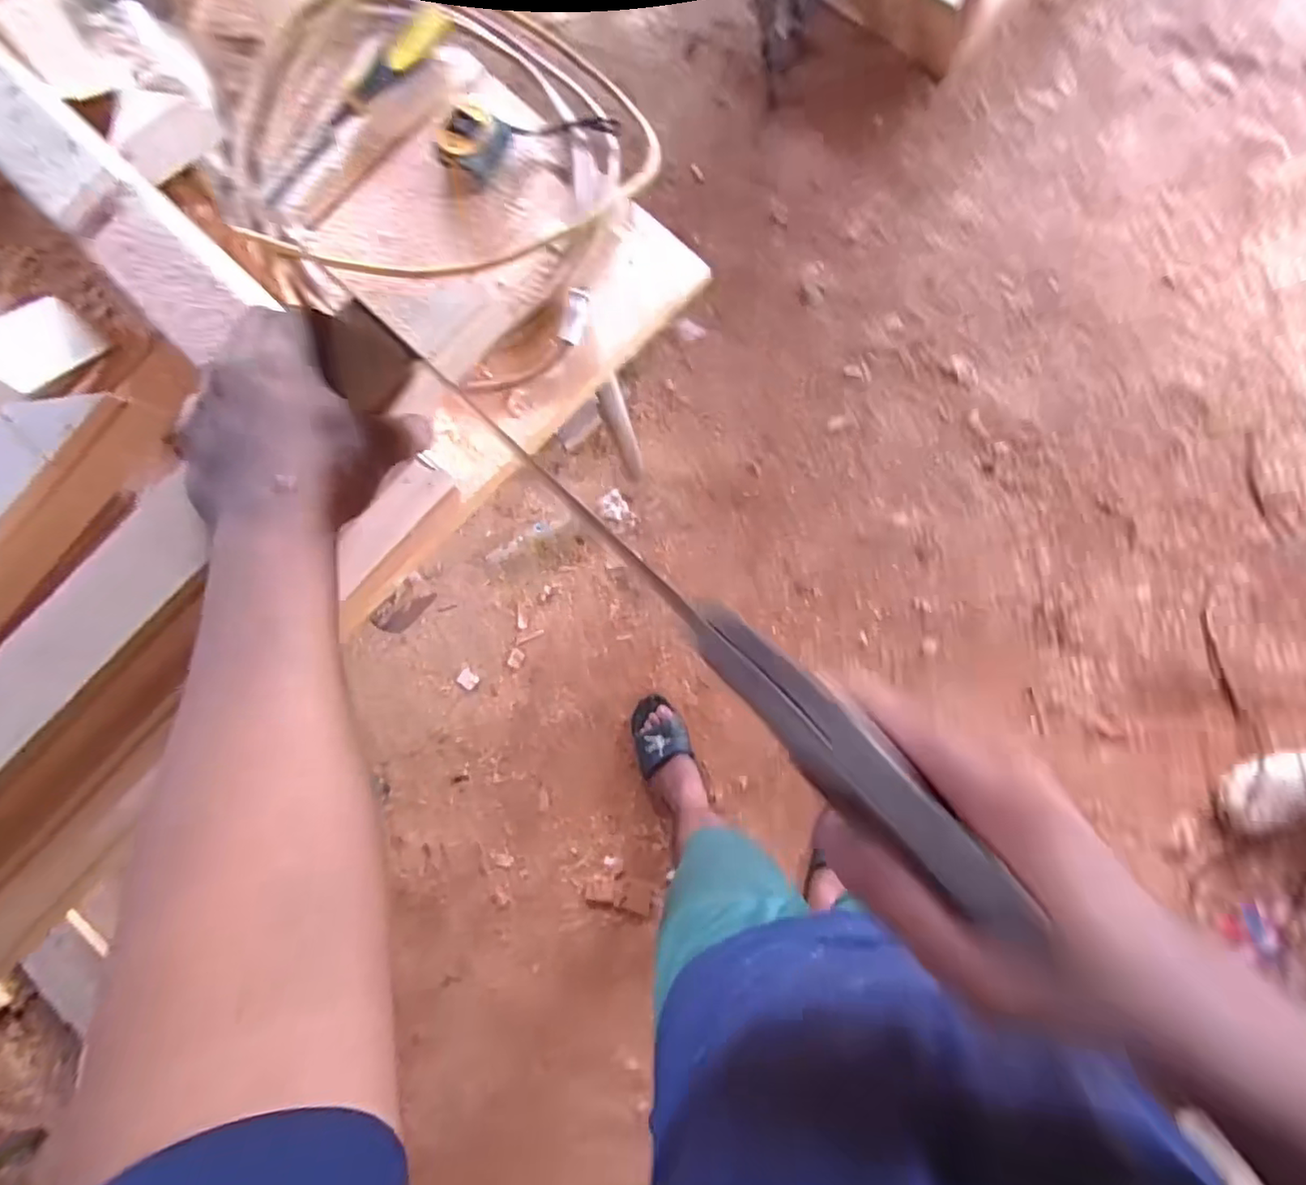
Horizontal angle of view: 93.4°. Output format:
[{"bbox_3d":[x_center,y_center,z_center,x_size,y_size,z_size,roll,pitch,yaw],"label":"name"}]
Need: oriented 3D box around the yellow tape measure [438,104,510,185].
[{"bbox_3d":[-0.163,-0.413,0.565,0.050,0.031,0.063,32,87,8],"label":"yellow tape measure"}]

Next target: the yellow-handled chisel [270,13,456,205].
[{"bbox_3d":[-0.282,-0.464,0.587,0.030,0.020,0.240,42,89,8],"label":"yellow-handled chisel"}]

